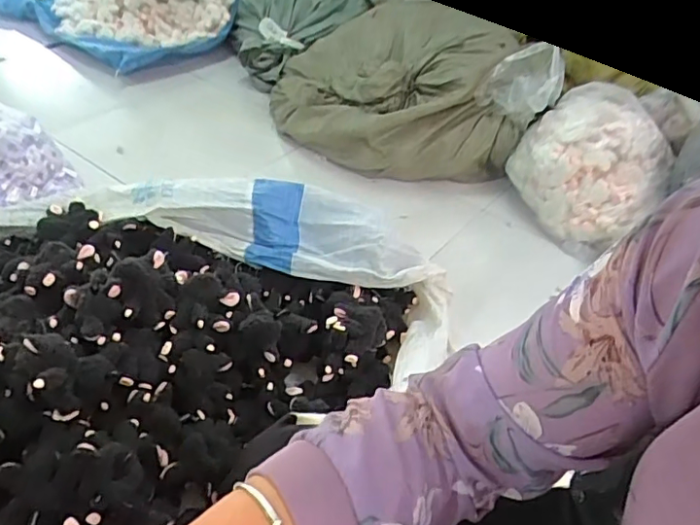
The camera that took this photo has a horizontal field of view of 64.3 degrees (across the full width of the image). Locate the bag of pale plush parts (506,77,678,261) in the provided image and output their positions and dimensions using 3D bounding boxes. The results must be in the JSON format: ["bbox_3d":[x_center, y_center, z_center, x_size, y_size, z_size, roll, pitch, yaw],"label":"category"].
[{"bbox_3d":[0.603,-0.245,1.414,0.228,0.326,0.359,-31,53,-34],"label":"bag of pale plush parts"}]

